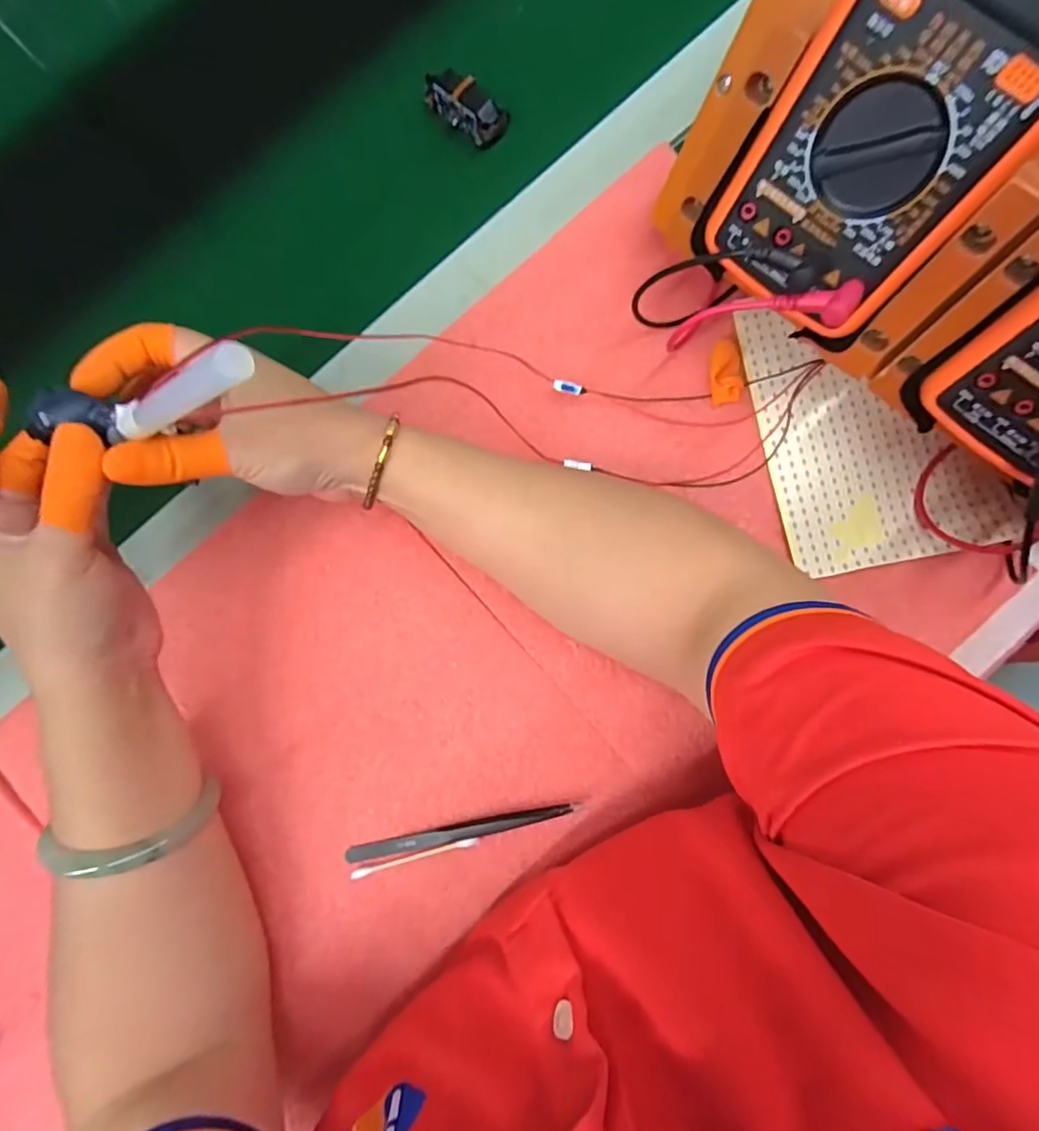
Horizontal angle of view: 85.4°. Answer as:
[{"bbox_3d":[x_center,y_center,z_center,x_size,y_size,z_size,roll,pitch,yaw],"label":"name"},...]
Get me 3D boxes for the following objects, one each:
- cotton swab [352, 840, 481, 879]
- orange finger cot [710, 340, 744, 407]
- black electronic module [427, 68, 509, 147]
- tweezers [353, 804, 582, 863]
[{"bbox_3d":[-0.058,0.163,0.312,0.072,0.004,0.005,-16,86,1],"label":"cotton swab"},{"bbox_3d":[0.119,-0.111,0.325,0.018,0.010,0.037,2,86,2],"label":"orange finger cot"},{"bbox_3d":[-0.035,-0.288,0.352,0.054,0.017,0.022,37,88,4],"label":"black electronic module"},{"bbox_3d":[-0.031,0.149,0.313,0.131,0.004,0.010,-13,86,1],"label":"tweezers"}]

